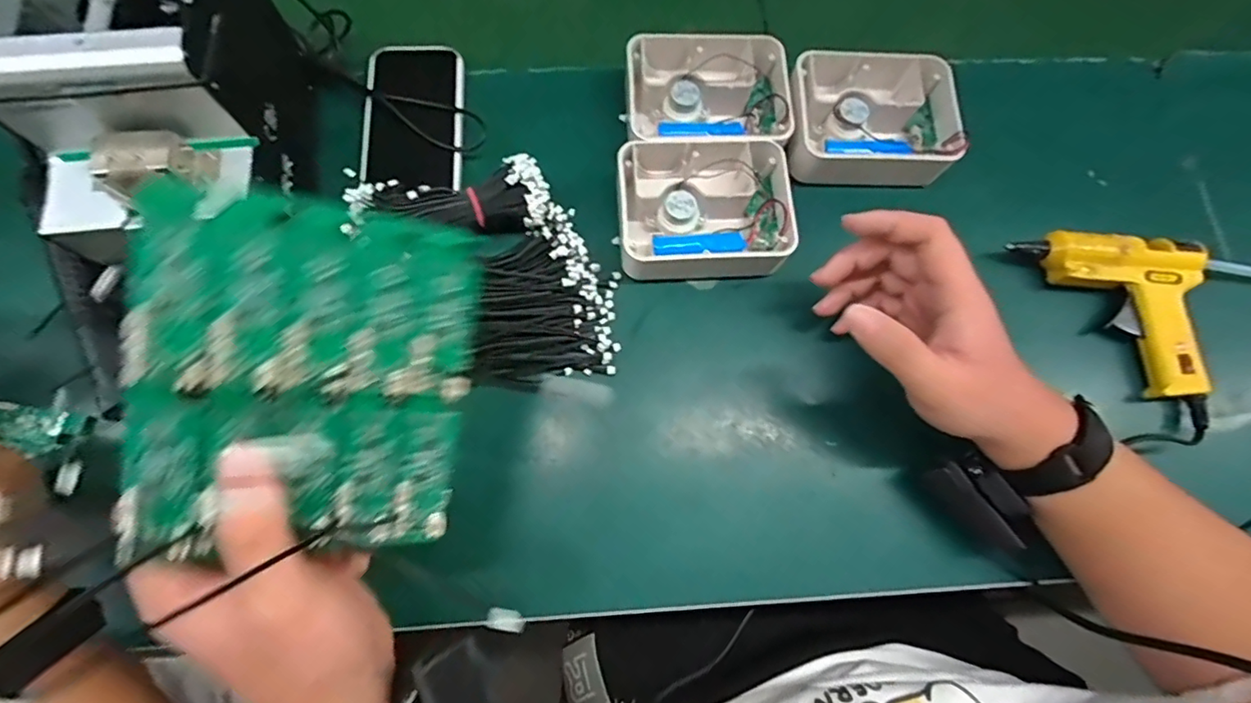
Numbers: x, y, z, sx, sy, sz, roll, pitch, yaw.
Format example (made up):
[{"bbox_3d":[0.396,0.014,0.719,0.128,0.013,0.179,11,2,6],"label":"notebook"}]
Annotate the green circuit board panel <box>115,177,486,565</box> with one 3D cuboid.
[{"bbox_3d":[-0.128,0.011,0.229,0.120,0.015,0.146,7,97,-31],"label":"green circuit board panel"}]

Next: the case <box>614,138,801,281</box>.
[{"bbox_3d":[0.059,-0.109,0.418,0.129,0.035,0.102,1,73,-2],"label":"case"}]

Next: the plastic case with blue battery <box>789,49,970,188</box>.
[{"bbox_3d":[0.203,-0.189,0.449,0.140,0.043,0.107,6,73,0],"label":"plastic case with blue battery"}]

